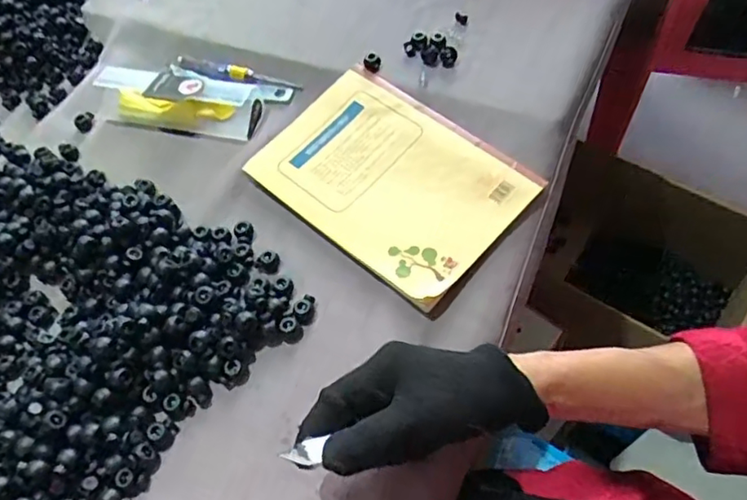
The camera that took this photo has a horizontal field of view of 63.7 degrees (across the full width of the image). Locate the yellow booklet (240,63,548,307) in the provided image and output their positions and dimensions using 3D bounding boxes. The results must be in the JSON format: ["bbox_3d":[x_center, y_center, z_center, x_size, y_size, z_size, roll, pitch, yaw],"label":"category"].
[{"bbox_3d":[0.013,-0.061,0.481,0.203,0.016,0.142,36,68,25],"label":"yellow booklet"}]

